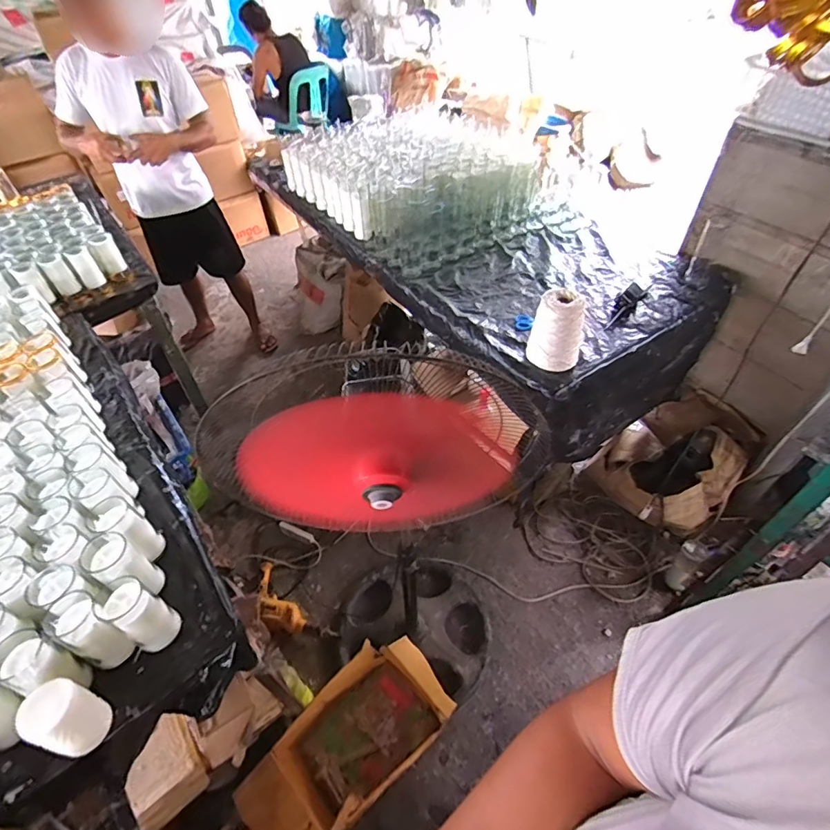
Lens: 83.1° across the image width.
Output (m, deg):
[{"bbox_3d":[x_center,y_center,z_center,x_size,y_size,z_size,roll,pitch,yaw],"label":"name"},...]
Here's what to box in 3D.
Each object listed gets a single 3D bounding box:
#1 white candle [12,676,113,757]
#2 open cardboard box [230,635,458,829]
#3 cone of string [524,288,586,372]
[{"bbox_3d":[-0.471,0.410,0.635,0.067,0.098,0.073,14,50,15],"label":"white candle"},{"bbox_3d":[-0.162,0.829,1.188,0.517,0.168,0.269,-32,54,-24],"label":"open cardboard box"},{"bbox_3d":[0.357,-0.203,1.181,0.126,0.192,0.106,14,50,15],"label":"cone of string"}]

